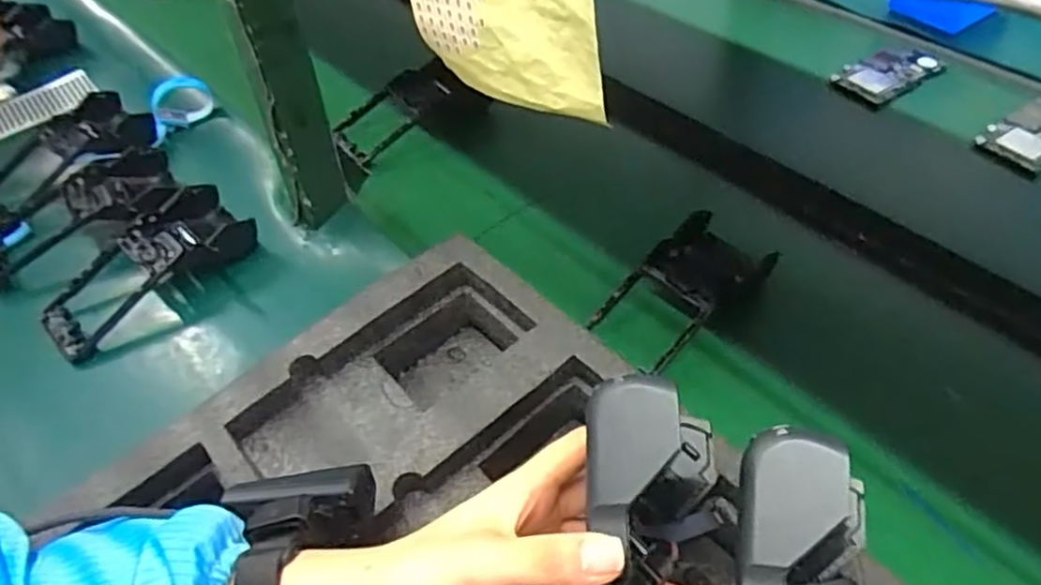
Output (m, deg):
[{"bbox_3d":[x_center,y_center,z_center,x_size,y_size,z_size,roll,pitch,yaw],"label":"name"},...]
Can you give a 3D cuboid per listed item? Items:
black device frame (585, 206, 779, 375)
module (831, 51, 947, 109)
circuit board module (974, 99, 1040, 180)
[{"bbox_3d":[0.131,0.000,0.595,0.088,0.043,0.164,33,58,28],"label":"black device frame"},{"bbox_3d":[0.410,-0.243,0.806,0.115,0.015,0.067,-31,53,-21],"label":"module"},{"bbox_3d":[0.520,-0.160,0.727,0.120,0.014,0.069,-32,54,-23],"label":"circuit board module"}]

